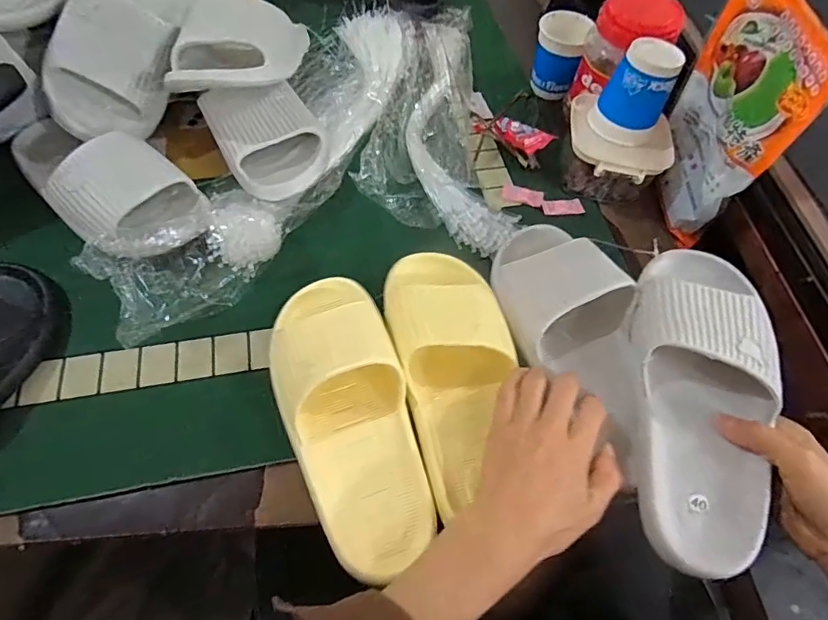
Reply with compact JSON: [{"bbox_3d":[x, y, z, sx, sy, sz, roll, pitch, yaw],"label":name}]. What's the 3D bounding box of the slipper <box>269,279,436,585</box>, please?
[{"bbox_3d":[-0.052,0.079,0.383,0.096,0.054,0.229,-15,74,-11],"label":"slipper"}]

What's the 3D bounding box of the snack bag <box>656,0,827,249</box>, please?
[{"bbox_3d":[0.301,-0.191,0.471,0.029,0.210,0.161,6,60,1],"label":"snack bag"}]

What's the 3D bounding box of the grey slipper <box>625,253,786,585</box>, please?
[{"bbox_3d":[0.222,0.063,0.374,0.096,0.058,0.248,10,70,3],"label":"grey slipper"}]

